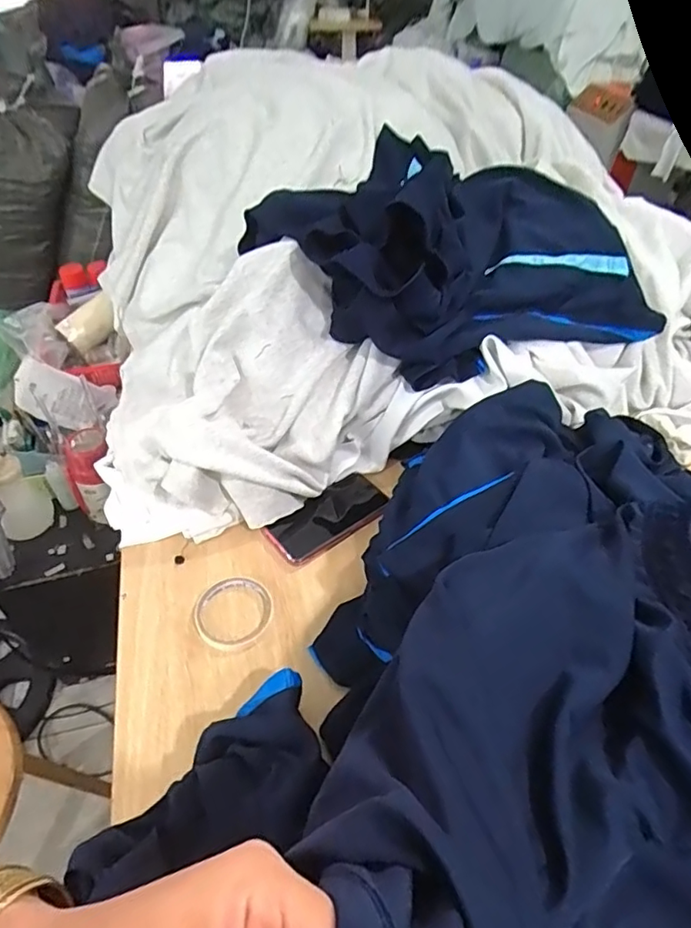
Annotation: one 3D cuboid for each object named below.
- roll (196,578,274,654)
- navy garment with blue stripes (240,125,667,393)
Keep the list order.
[{"bbox_3d":[-0.127,0.168,0.622,0.089,0.016,0.083,1,46,-1],"label":"roll"},{"bbox_3d":[0.114,-0.343,0.827,0.517,0.171,0.480,-11,48,-12],"label":"navy garment with blue stripes"}]

